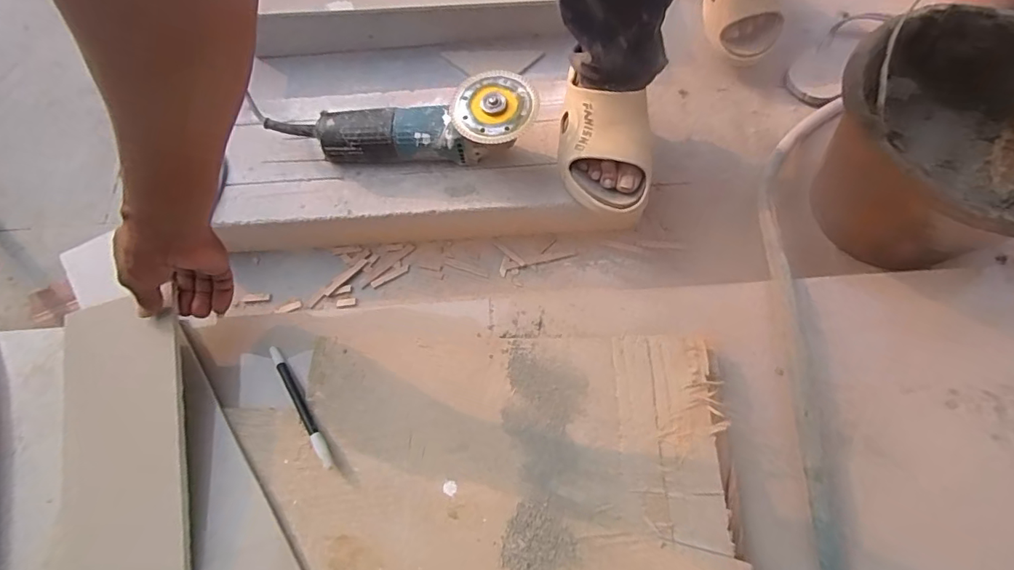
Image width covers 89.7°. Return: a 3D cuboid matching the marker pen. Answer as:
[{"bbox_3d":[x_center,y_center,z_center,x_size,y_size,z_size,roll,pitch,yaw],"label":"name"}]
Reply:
[{"bbox_3d":[-0.201,0.116,0.492,0.012,0.012,0.136,-33,71,-10],"label":"marker pen"}]

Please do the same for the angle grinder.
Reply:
[{"bbox_3d":[-0.125,-0.198,0.623,0.314,0.079,0.096,4,69,4],"label":"angle grinder"}]

